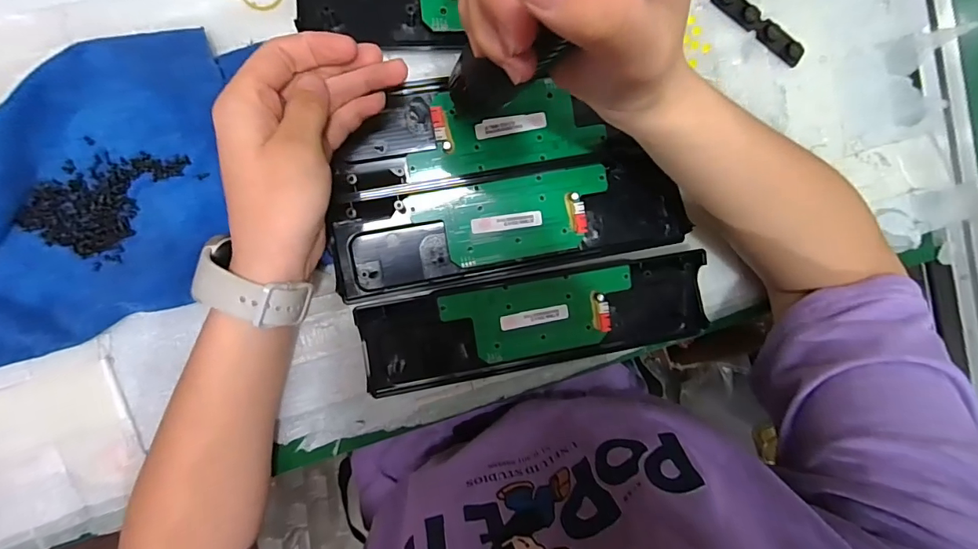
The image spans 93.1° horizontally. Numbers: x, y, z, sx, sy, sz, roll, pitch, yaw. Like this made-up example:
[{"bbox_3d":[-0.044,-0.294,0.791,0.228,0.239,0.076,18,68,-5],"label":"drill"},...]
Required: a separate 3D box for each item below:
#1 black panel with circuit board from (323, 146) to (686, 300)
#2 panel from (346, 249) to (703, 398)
[{"bbox_3d":[0.018,-0.036,0.324,0.242,0.017,0.069,-11,95,-7],"label":"black panel with circuit board"},{"bbox_3d":[0.037,0.036,0.332,0.243,0.021,0.069,-9,95,-7],"label":"panel"}]

